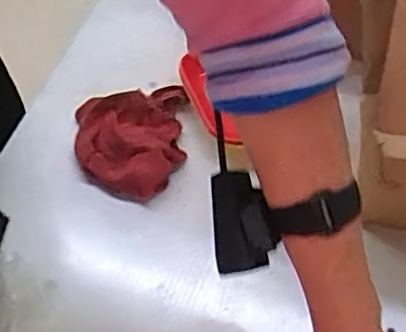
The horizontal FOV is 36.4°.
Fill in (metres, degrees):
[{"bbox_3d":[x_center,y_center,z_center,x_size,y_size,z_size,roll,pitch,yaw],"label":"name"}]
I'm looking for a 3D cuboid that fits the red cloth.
[{"bbox_3d":[-0.080,-0.032,0.703,0.127,0.038,0.140,-7,57,-6],"label":"red cloth"}]

